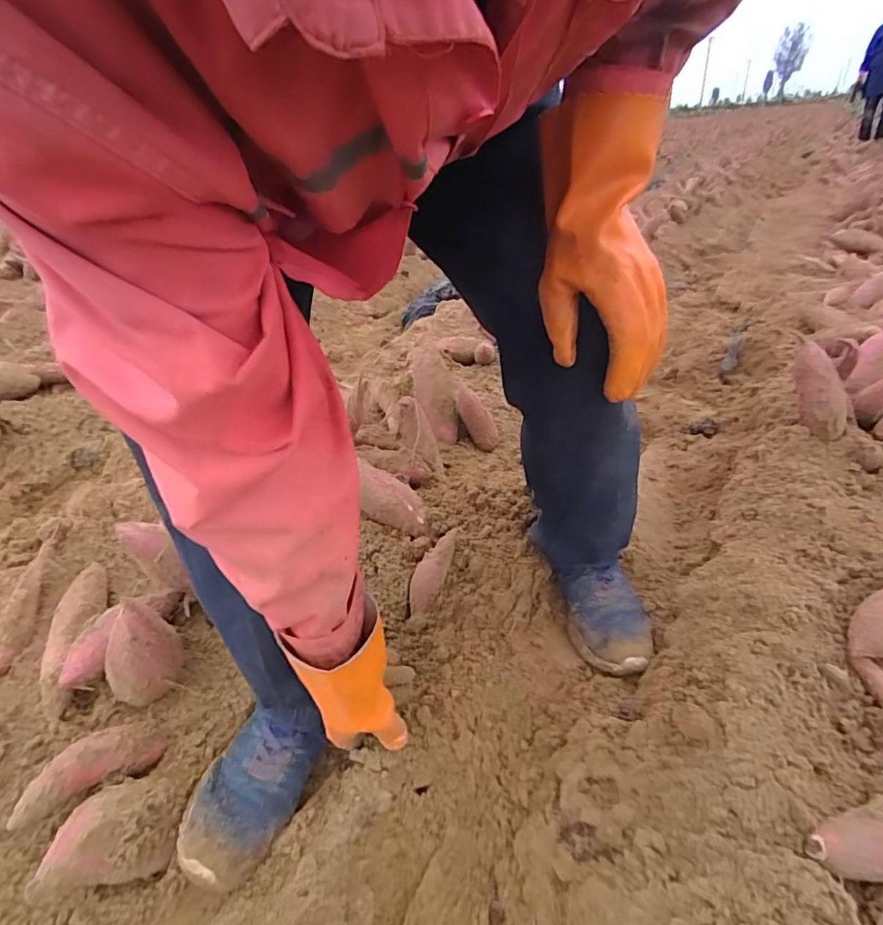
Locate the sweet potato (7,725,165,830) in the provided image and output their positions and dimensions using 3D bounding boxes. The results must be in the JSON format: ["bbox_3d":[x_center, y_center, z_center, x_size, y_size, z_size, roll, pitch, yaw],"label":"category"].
[{"bbox_3d":[-0.371,0.321,0.545,0.042,0.039,0.136,19,18,34],"label":"sweet potato"}]

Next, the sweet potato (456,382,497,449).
[{"bbox_3d":[0.072,-0.097,1.080,0.047,0.153,0.040,-35,9,-38],"label":"sweet potato"}]

